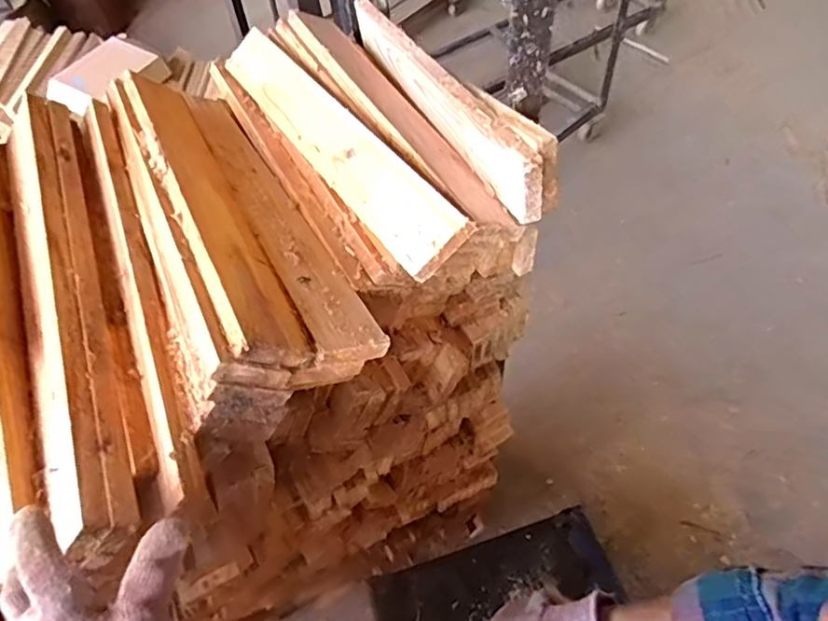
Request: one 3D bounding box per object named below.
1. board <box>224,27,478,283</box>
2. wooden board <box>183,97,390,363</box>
[{"bbox_3d":[-0.110,-0.216,0.684,0.073,0.014,0.525,-46,54,8],"label":"board"},{"bbox_3d":[-0.170,-0.123,0.658,0.070,0.016,0.493,-5,43,-37],"label":"wooden board"}]

